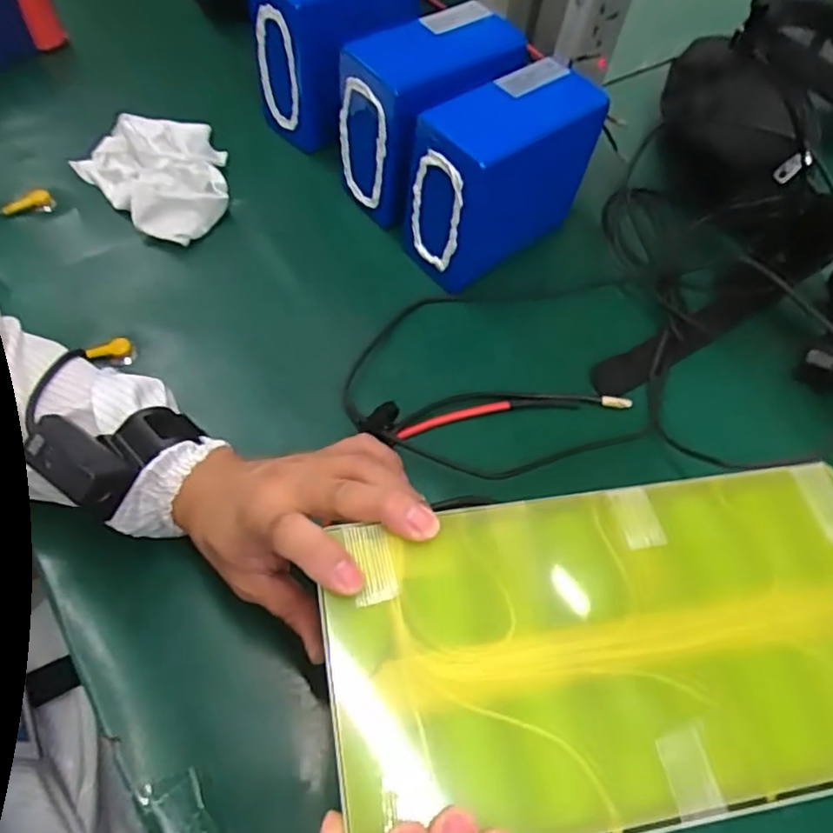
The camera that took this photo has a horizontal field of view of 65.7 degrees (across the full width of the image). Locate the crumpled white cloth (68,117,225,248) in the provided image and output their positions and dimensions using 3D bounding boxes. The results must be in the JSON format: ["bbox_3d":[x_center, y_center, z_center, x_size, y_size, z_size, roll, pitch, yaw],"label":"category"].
[{"bbox_3d":[-0.231,-0.234,0.607,0.128,0.040,0.159,-37,68,-23],"label":"crumpled white cloth"}]

